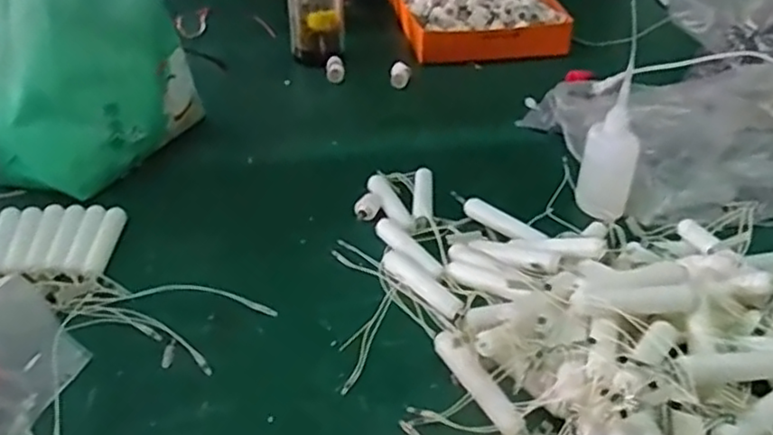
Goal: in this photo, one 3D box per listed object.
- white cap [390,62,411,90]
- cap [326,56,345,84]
[{"bbox_3d":[0.019,-0.197,0.910,0.026,0.021,0.044,3,36,3],"label":"white cap"},{"bbox_3d":[-0.073,-0.211,0.934,0.026,0.023,0.052,-3,36,-5],"label":"cap"}]

